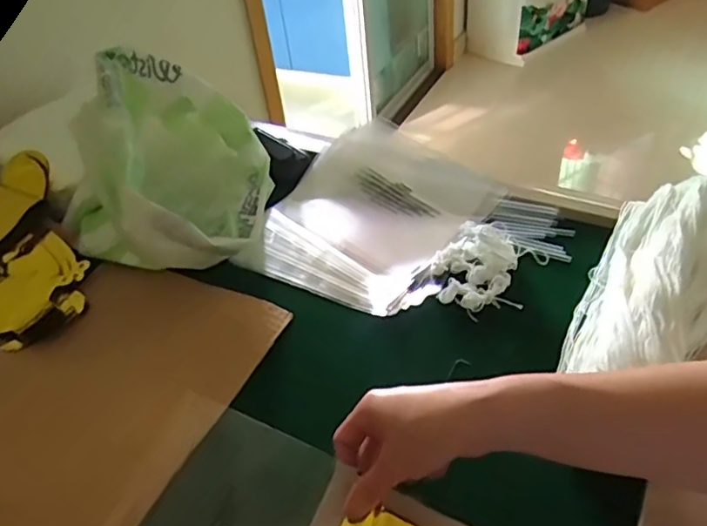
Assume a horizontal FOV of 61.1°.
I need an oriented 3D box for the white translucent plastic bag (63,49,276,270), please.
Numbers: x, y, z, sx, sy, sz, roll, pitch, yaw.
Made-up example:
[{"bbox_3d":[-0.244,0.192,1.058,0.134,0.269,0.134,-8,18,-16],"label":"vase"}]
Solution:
[{"bbox_3d":[-0.189,-0.106,0.626,0.187,0.151,0.187,11,45,21],"label":"white translucent plastic bag"}]

